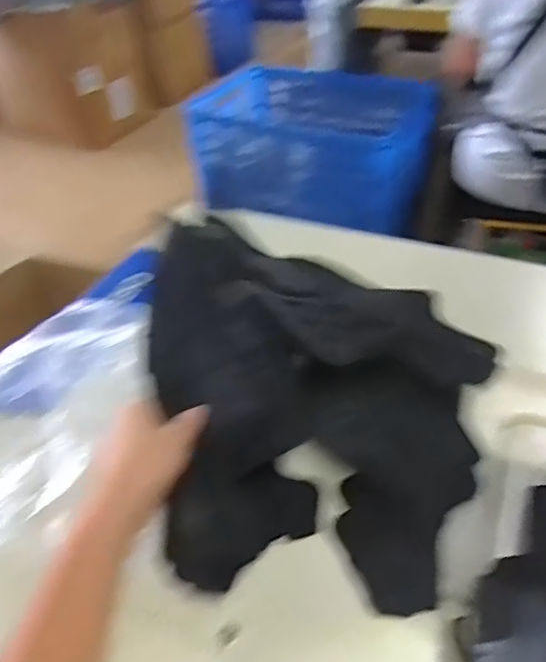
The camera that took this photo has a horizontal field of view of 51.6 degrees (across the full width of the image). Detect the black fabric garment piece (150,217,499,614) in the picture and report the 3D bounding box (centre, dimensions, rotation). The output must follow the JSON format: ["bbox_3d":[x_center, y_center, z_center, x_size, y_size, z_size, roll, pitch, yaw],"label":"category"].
[{"bbox_3d":[0.034,0.037,0.454,0.253,0.092,0.321,-10,42,-7],"label":"black fabric garment piece"}]

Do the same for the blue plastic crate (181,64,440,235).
[{"bbox_3d":[0.118,-0.565,1.720,0.691,0.321,0.367,6,42,11],"label":"blue plastic crate"}]

